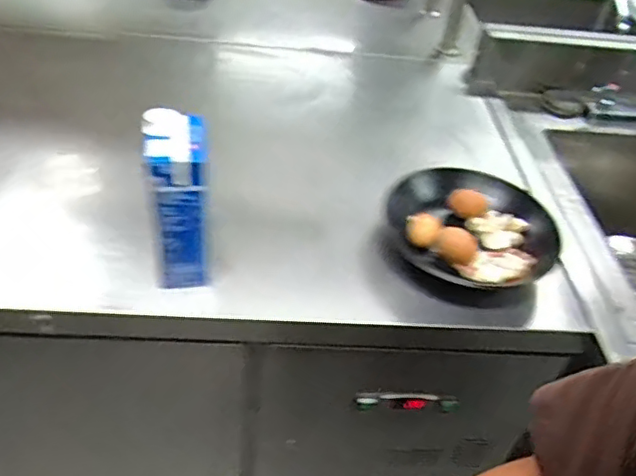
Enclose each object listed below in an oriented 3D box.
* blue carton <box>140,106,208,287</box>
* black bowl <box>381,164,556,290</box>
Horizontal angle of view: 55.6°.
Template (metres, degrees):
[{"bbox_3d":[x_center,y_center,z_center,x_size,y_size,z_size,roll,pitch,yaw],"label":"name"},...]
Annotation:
[{"bbox_3d":[-0.164,-0.040,0.716,0.062,0.194,0.089,-3,43,-12],"label":"blue carton"},{"bbox_3d":[0.216,-0.015,0.844,0.224,0.053,0.214,4,42,-4],"label":"black bowl"}]

